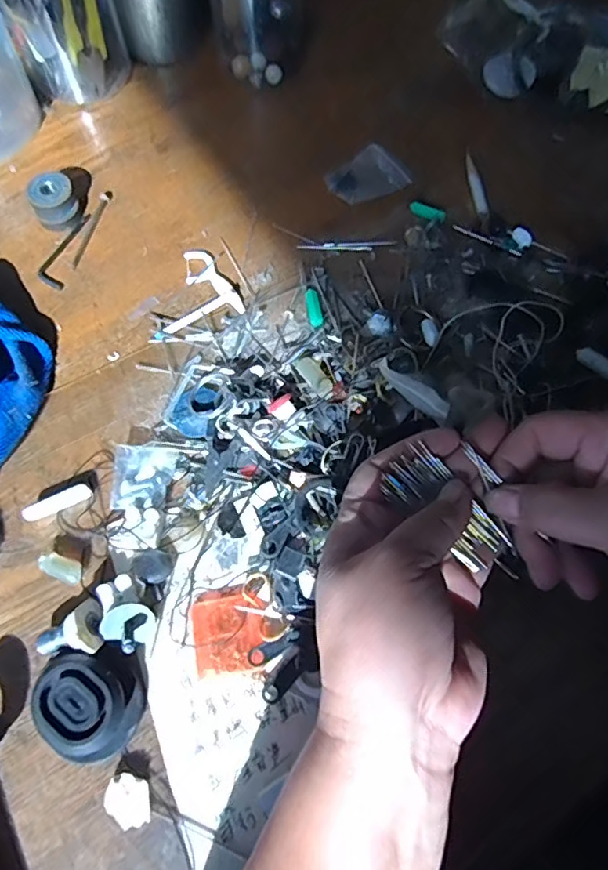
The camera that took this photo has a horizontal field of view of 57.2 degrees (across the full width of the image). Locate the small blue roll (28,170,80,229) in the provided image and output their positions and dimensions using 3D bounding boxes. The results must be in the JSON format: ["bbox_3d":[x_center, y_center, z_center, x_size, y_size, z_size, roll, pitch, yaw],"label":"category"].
[{"bbox_3d":[-0.164,-0.154,0.366,0.027,0.020,0.030,-18,68,-7],"label":"small blue roll"}]

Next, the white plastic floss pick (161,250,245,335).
[{"bbox_3d":[-0.068,-0.093,0.351,0.048,0.004,0.056,-17,68,-7],"label":"white plastic floss pick"}]

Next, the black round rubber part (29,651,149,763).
[{"bbox_3d":[-0.099,0.123,0.253,0.048,0.018,0.039,27,70,11],"label":"black round rubber part"}]

